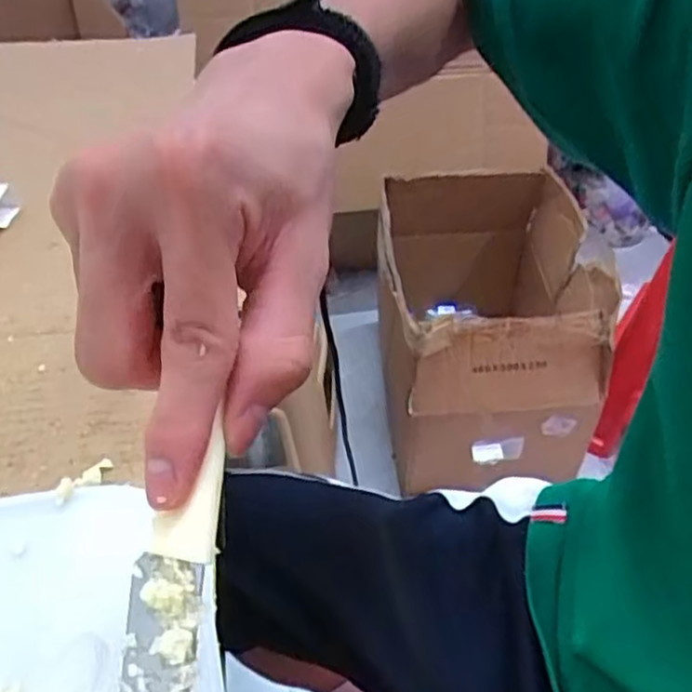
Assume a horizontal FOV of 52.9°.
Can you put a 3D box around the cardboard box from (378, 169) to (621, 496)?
[{"bbox_3d":[0.229,-0.045,1.169,0.327,0.316,0.459,2,45,1],"label":"cardboard box"}]

